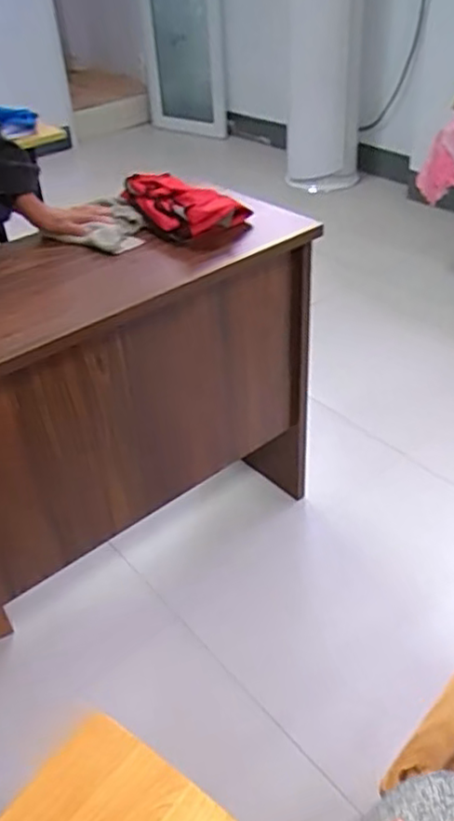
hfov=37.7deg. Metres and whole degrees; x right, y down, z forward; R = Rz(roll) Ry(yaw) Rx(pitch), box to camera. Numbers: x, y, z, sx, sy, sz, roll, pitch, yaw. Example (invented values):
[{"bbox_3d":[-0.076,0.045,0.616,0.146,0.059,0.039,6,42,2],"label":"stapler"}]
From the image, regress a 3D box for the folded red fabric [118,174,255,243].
[{"bbox_3d":[-0.083,-0.409,1.302,0.154,0.069,0.233,-26,43,-25],"label":"folded red fabric"}]

